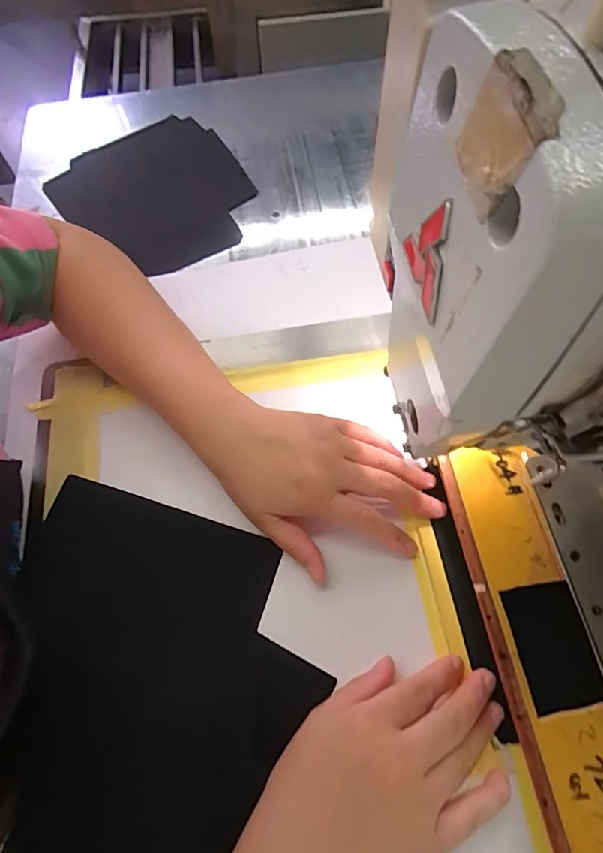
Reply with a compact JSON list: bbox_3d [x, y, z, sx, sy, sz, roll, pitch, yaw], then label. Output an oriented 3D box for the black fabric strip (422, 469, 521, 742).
[{"bbox_3d":[0.105,0.107,0.297,0.013,0.010,0.169,-9,66,-1],"label":"black fabric strip"}]

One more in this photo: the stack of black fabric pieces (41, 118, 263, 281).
[{"bbox_3d":[-0.151,-0.243,0.474,0.181,0.007,0.211,-31,68,-11],"label":"stack of black fabric pieces"}]

